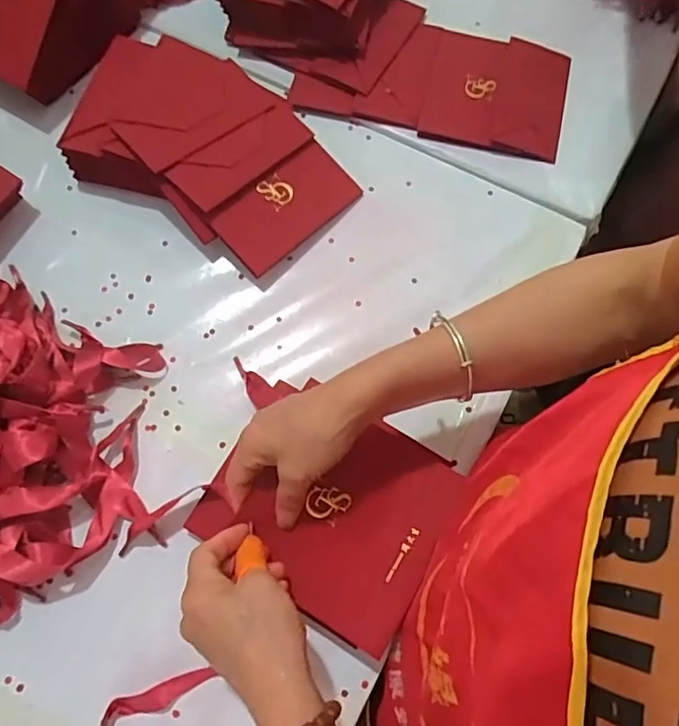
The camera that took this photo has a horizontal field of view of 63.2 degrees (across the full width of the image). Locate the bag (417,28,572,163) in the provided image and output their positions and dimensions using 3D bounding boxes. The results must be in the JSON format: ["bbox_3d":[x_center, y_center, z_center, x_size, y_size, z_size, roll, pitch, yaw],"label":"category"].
[{"bbox_3d":[0.160,-0.276,0.564,0.136,0.016,0.142,14,72,5],"label":"bag"}]

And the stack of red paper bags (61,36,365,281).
[{"bbox_3d":[-0.111,-0.196,0.506,0.238,0.078,0.157,31,74,10],"label":"stack of red paper bags"}]

